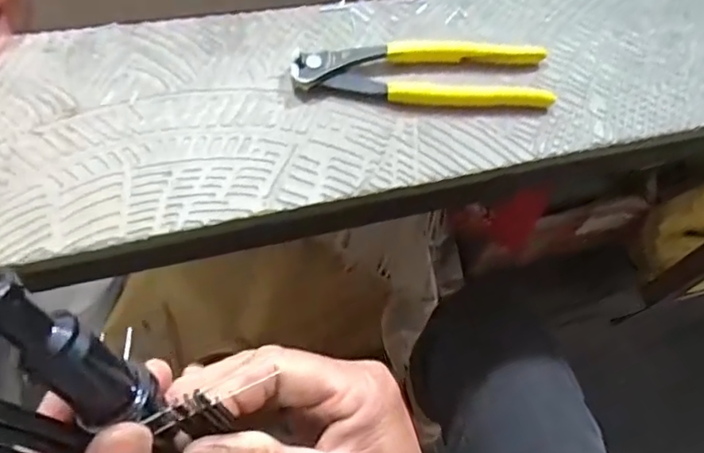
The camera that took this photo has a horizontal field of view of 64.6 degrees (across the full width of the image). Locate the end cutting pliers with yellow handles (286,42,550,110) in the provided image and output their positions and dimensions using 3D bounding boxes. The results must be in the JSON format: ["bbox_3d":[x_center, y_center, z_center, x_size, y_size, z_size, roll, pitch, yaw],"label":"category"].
[{"bbox_3d":[0.046,-0.099,0.362,0.165,0.015,0.042,0,64,-2],"label":"end cutting pliers with yellow handles"}]

